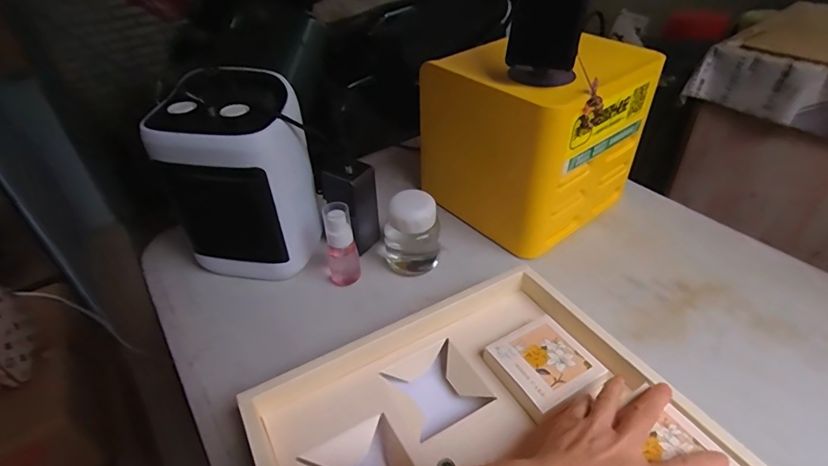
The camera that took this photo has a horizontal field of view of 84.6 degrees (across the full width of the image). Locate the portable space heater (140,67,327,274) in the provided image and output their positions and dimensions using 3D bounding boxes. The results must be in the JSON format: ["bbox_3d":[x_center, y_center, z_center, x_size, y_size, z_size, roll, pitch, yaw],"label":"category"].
[{"bbox_3d":[-0.217,-0.062,0.593,0.161,0.248,0.124,6,40,12],"label":"portable space heater"}]

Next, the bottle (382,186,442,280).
[{"bbox_3d":[-0.005,0.001,0.616,0.077,0.112,0.073,-4,37,-1],"label":"bottle"}]

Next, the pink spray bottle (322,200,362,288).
[{"bbox_3d":[-0.097,0.014,0.594,0.041,0.117,0.031,-10,38,-9],"label":"pink spray bottle"}]

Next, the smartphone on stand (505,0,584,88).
[{"bbox_3d":[0.144,-0.242,0.487,0.078,0.171,0.055,9,41,16],"label":"smartphone on stand"}]

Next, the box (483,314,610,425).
[{"bbox_3d":[0.130,0.133,0.456,0.088,0.023,0.088,-19,41,-18],"label":"box"}]

